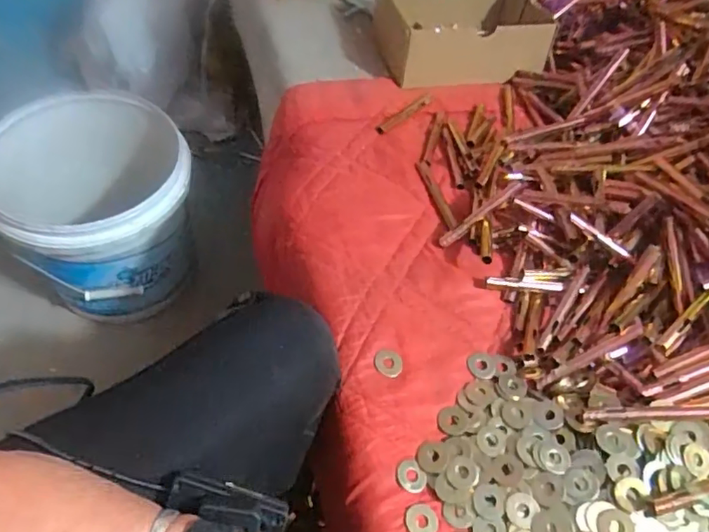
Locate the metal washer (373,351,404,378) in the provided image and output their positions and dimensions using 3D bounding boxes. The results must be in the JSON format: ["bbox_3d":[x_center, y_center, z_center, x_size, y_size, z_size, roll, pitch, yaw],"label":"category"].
[{"bbox_3d":[0.026,0.074,0.422,0.022,0.004,0.020,5,54,-6],"label":"metal washer"}]

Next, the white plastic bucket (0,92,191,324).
[{"bbox_3d":[-0.386,-0.094,0.831,0.256,0.224,0.292,-24,62,-24],"label":"white plastic bucket"}]

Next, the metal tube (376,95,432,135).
[{"bbox_3d":[0.056,-0.168,0.604,0.086,0.006,0.011,-36,67,-29],"label":"metal tube"}]

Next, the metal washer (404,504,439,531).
[{"bbox_3d":[0.045,0.168,0.362,0.022,0.004,0.021,5,54,-6],"label":"metal washer"}]

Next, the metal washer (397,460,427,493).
[{"bbox_3d":[0.039,0.144,0.377,0.021,0.004,0.019,41,58,19],"label":"metal washer"}]

